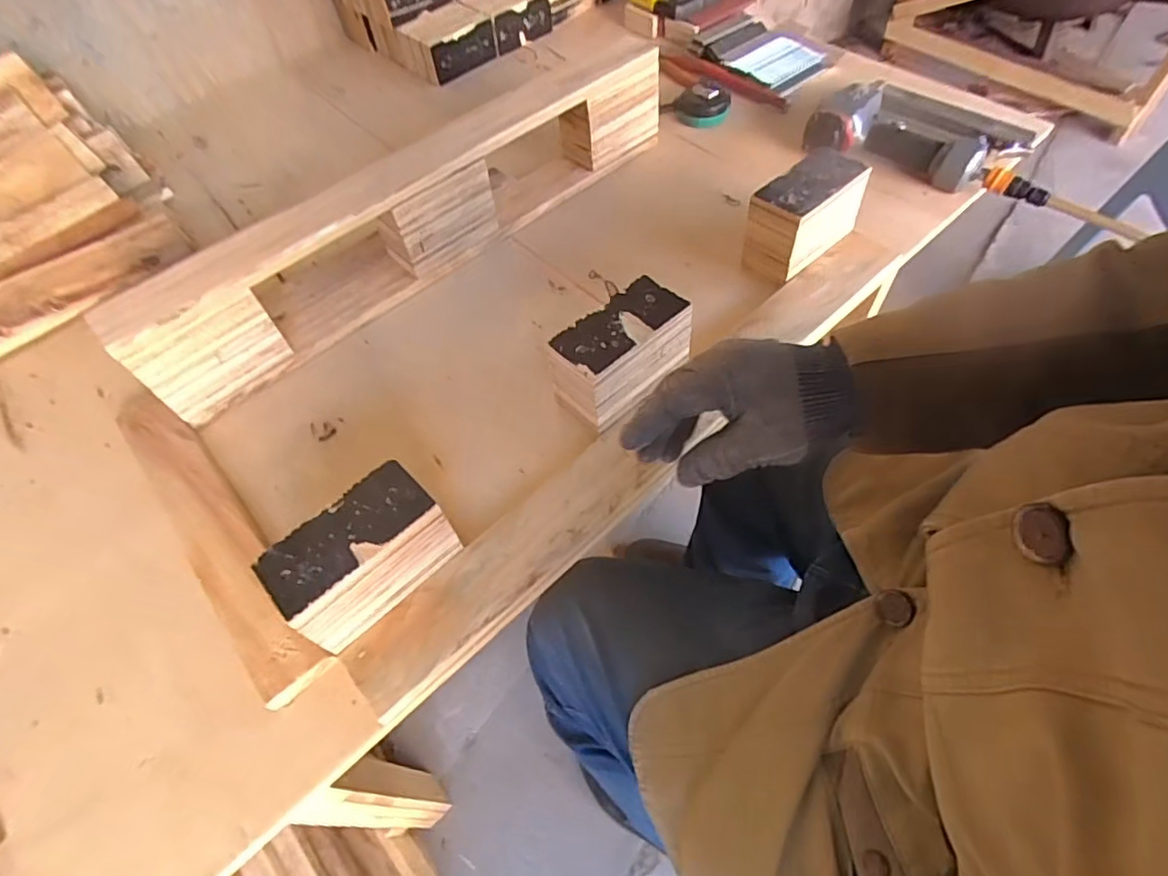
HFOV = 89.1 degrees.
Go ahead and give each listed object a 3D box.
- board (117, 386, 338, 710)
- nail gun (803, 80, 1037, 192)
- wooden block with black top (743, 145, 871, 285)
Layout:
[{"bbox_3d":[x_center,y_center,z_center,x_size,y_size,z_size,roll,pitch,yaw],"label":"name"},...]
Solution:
[{"bbox_3d":[-0.314,0.072,0.499,0.053,0.022,0.347,-37,61,-19],"label":"board"},{"bbox_3d":[0.406,-0.374,0.724,0.247,0.057,0.136,17,60,15],"label":"nail gun"},{"bbox_3d":[0.231,-0.227,0.622,0.123,0.088,0.067,-38,62,-19],"label":"wooden block with black top"}]

